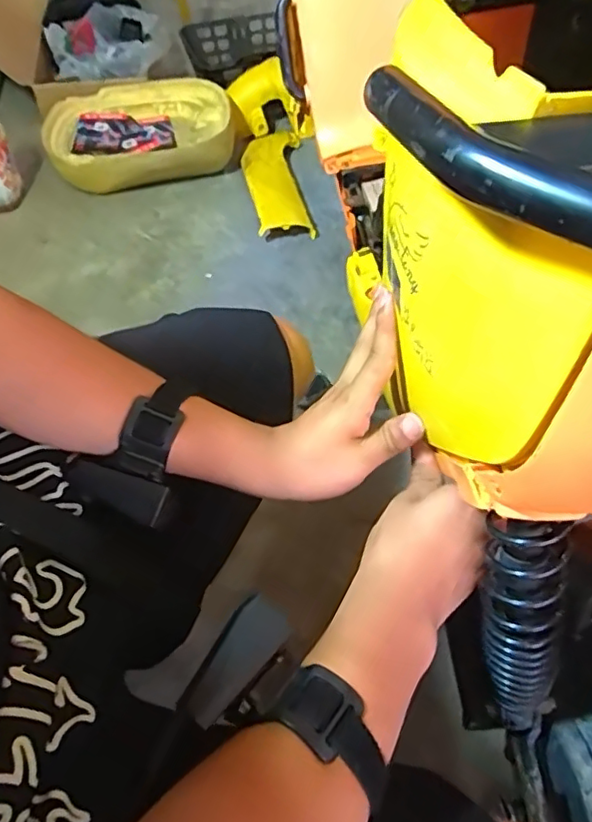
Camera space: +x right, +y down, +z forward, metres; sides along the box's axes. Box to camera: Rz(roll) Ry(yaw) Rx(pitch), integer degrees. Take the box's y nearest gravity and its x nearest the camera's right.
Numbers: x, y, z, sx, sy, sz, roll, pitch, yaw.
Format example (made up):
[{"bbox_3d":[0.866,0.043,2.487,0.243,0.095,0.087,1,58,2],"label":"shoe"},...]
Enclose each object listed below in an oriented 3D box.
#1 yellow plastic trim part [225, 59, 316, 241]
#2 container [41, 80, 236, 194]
[{"bbox_3d":[-0.054,-0.532,1.190,0.176,0.144,0.441,0,52,0],"label":"yellow plastic trim part"},{"bbox_3d":[-0.322,-0.576,1.227,0.387,0.100,0.274,-7,53,-5],"label":"container"}]

